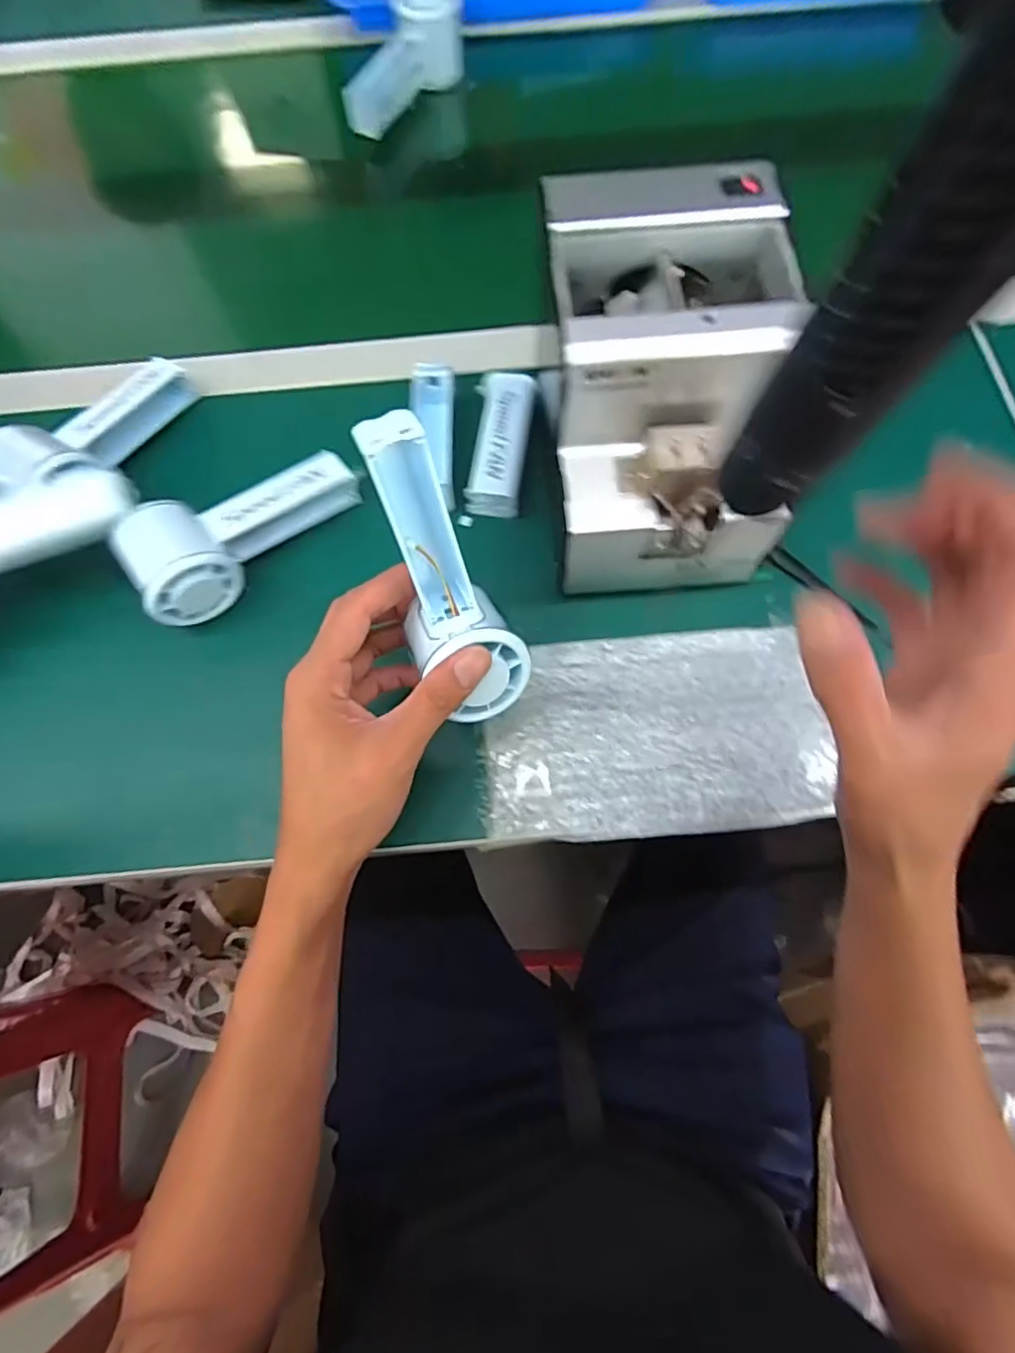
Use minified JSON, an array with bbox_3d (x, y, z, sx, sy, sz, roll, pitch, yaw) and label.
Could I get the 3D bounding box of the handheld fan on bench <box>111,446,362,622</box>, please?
[{"bbox_3d":[-0.168,-0.099,0.408,0.149,0.049,0.059,-34,73,-10],"label":"handheld fan on bench"}]

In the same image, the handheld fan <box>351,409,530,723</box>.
[{"bbox_3d":[-0.033,-0.044,0.305,0.051,0.148,0.051,-25,28,-7],"label":"handheld fan"}]

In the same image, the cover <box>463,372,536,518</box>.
[{"bbox_3d":[-0.004,-0.162,0.440,0.040,0.033,0.103,4,70,3],"label":"cover"}]

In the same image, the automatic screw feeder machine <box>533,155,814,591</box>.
[{"bbox_3d":[0.095,-0.155,0.364,0.135,0.156,0.159,-5,70,0],"label":"automatic screw feeder machine"}]

